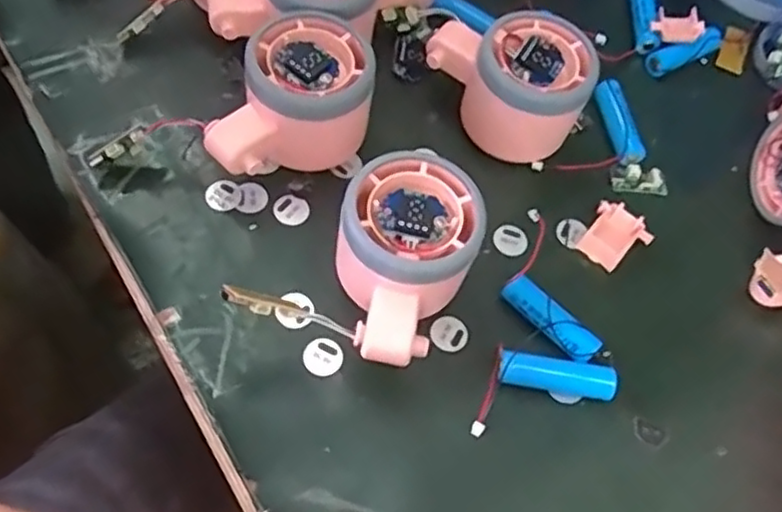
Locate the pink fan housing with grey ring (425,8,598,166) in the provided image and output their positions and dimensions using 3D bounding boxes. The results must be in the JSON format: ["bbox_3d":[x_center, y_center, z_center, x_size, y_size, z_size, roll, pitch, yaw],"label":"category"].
[{"bbox_3d":[0.058,-0.088,0.349,0.073,0.047,0.075,-30,70,-21],"label":"pink fan housing with grey ring"}]

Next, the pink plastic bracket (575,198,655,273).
[{"bbox_3d":[0.111,-0.011,0.338,0.029,0.012,0.033,38,64,12],"label":"pink plastic bracket"}]

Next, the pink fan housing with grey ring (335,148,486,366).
[{"bbox_3d":[0.001,0.004,0.292,0.059,0.051,0.082,29,63,8],"label":"pink fan housing with grey ring"}]

